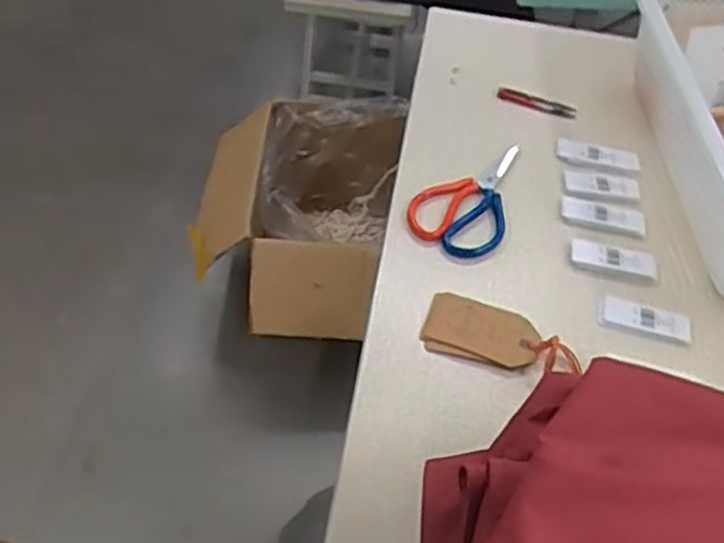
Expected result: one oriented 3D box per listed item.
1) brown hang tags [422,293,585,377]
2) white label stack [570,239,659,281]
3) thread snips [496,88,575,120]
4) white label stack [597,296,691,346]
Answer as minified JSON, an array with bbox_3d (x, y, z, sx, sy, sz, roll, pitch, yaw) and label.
[{"bbox_3d":[0.131,0.058,0.672,0.138,0.015,0.067,14,51,10],"label":"brown hang tags"},{"bbox_3d":[0.260,-0.014,0.742,0.089,0.005,0.038,10,50,3],"label":"white label stack"},{"bbox_3d":[0.219,-0.212,0.902,0.098,0.007,0.021,18,52,12],"label":"thread snips"},{"bbox_3d":[0.273,0.046,0.694,0.090,0.004,0.036,13,50,5],"label":"white label stack"}]

